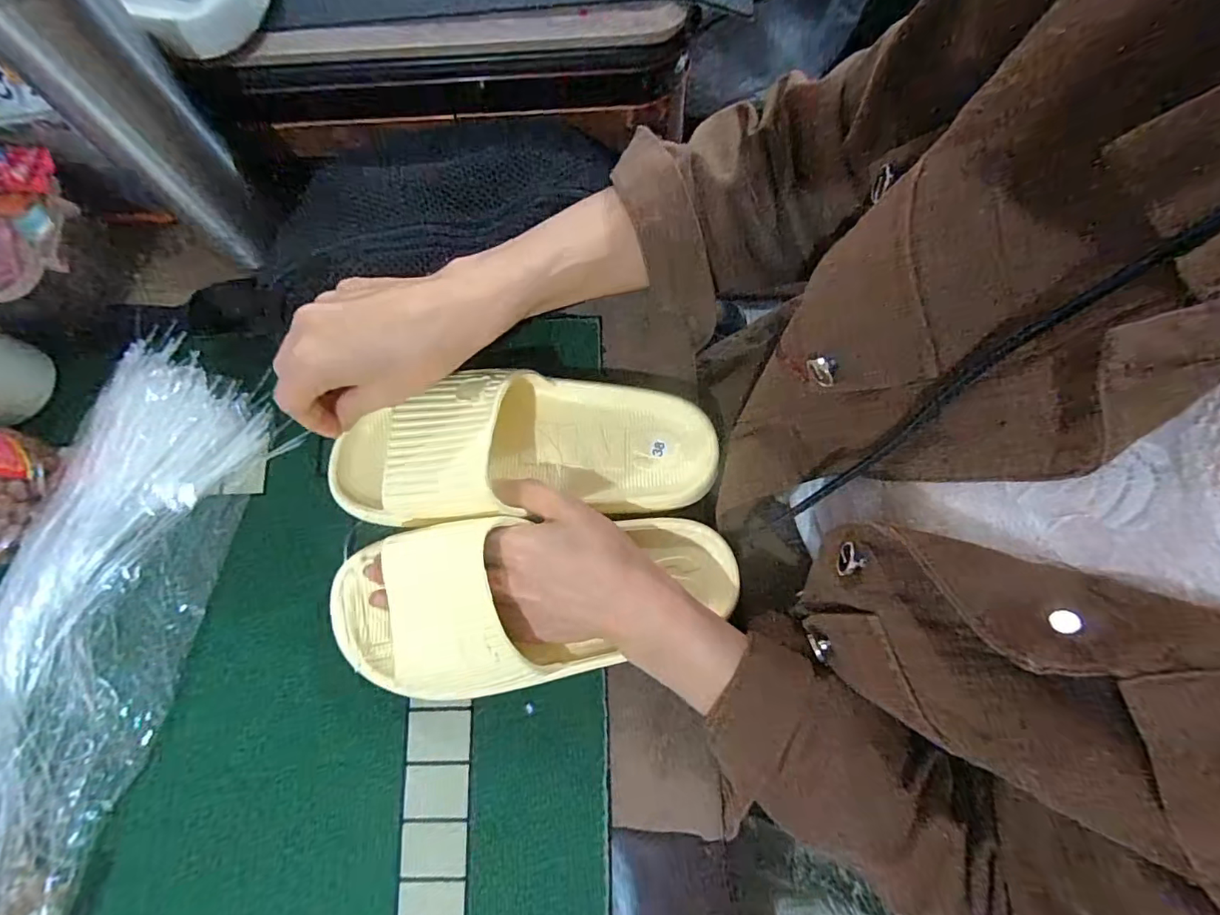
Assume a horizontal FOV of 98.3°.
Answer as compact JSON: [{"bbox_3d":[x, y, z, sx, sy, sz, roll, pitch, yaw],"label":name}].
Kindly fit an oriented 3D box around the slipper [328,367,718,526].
[{"bbox_3d":[-0.055,-0.008,0.334,0.238,0.062,0.091,-3,79,-7],"label":"slipper"}]

